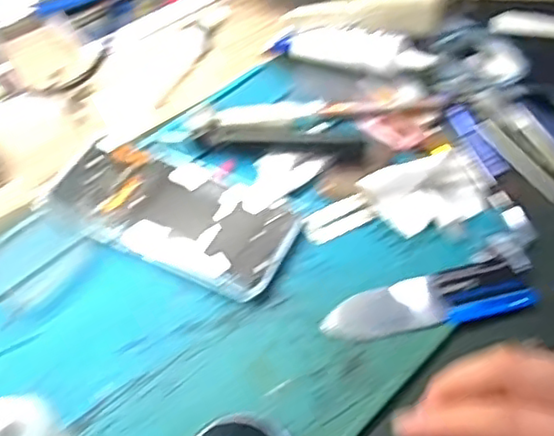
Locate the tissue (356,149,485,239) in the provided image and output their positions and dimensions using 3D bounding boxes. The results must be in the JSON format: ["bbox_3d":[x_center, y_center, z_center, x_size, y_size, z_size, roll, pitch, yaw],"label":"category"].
[{"bbox_3d":[0.097,-0.019,0.420,0.071,0.016,0.049,-12,54,-8],"label":"tissue"}]

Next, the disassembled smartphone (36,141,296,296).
[{"bbox_3d":[-0.069,-0.003,0.418,0.159,0.011,0.077,21,56,16],"label":"disassembled smartphone"}]

